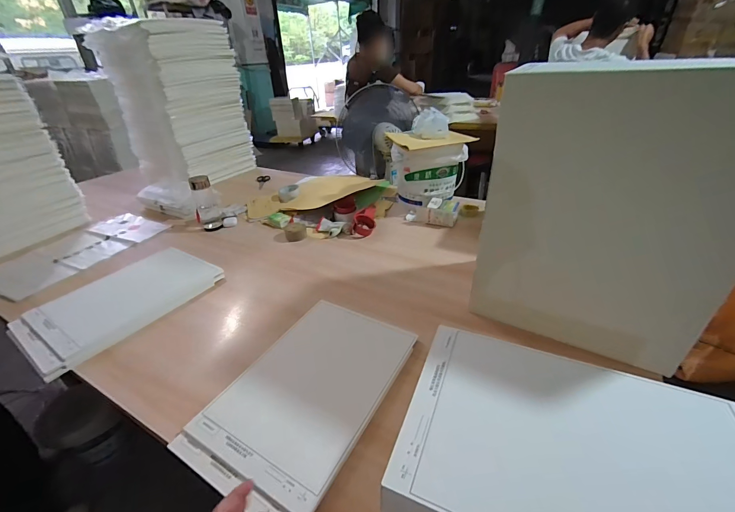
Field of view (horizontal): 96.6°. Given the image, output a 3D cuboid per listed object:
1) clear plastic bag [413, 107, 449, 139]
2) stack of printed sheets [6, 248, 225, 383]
[{"bbox_3d":[0.225,-0.475,1.178,0.130,0.077,0.105,2,32,8],"label":"clear plastic bag"},{"bbox_3d":[-0.625,0.107,0.842,0.266,0.027,0.407,17,37,29],"label":"stack of printed sheets"}]

